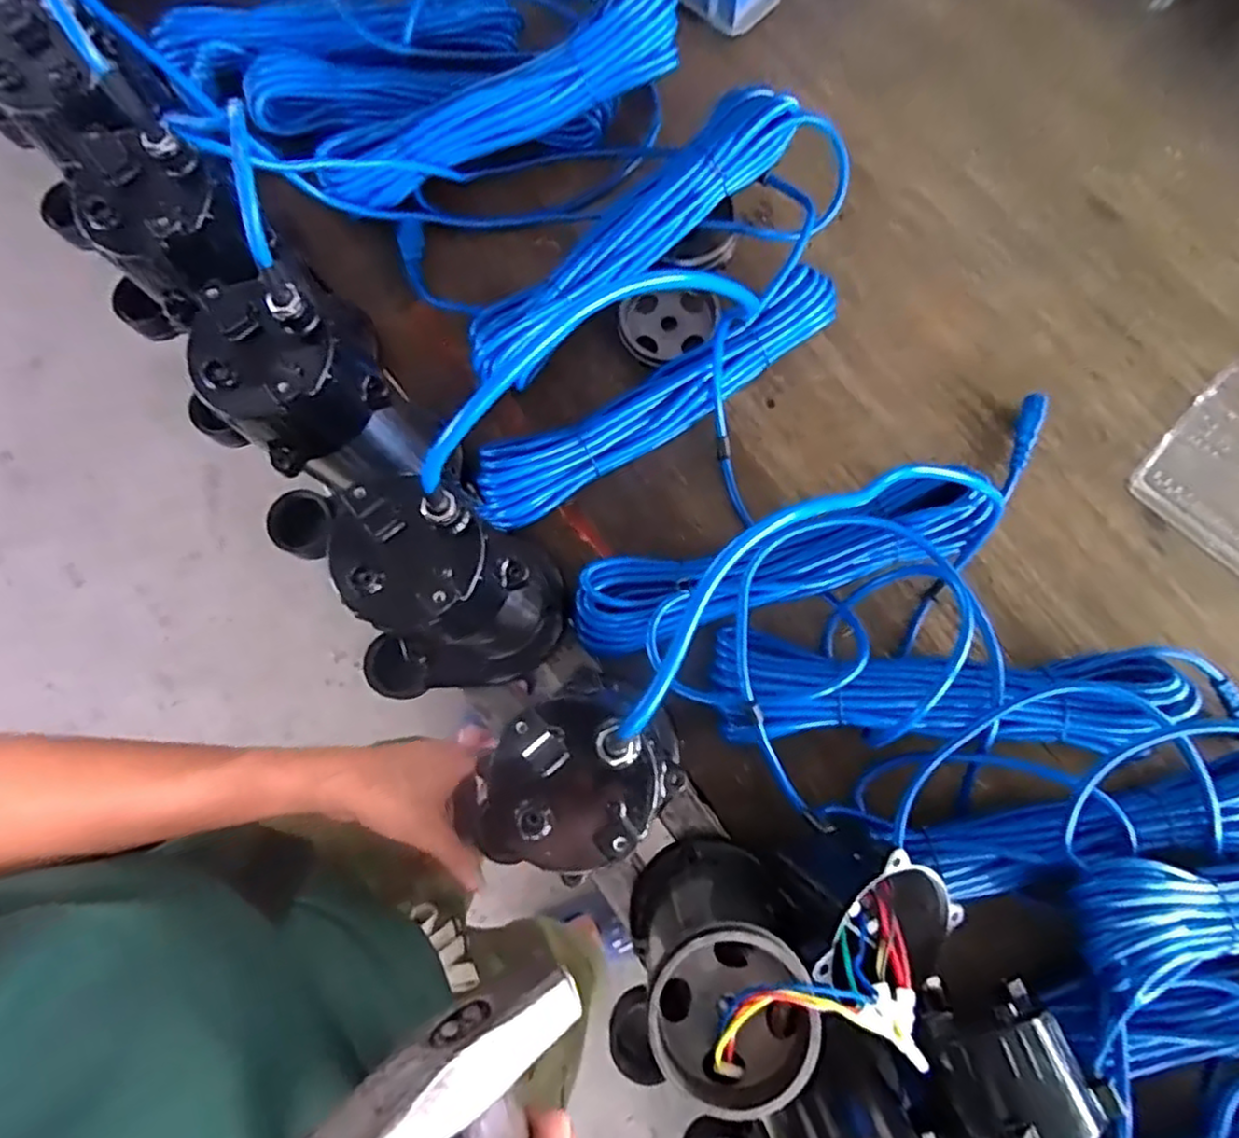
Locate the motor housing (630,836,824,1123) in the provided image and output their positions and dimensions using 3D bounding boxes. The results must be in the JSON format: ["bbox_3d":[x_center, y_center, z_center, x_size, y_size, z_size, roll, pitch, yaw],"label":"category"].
[{"bbox_3d":[0.056,0.245,0.436,0.084,0.168,0.100,-15,79,-1],"label":"motor housing"}]

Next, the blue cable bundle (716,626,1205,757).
[{"bbox_3d":[0.252,0.092,0.532,0.346,0.055,0.094,2,79,2],"label":"blue cable bundle"}]

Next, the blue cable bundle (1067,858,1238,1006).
[{"bbox_3d":[0.477,0.218,0.477,0.346,0.038,0.088,-13,79,-1],"label":"blue cable bundle"}]

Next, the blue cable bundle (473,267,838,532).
[{"bbox_3d":[0.034,-0.147,0.580,0.346,0.043,0.073,-30,80,-4],"label":"blue cable bundle"}]

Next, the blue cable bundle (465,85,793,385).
[{"bbox_3d":[0.004,-0.284,0.591,0.328,0.080,0.060,-41,81,-6],"label":"blue cable bundle"}]

